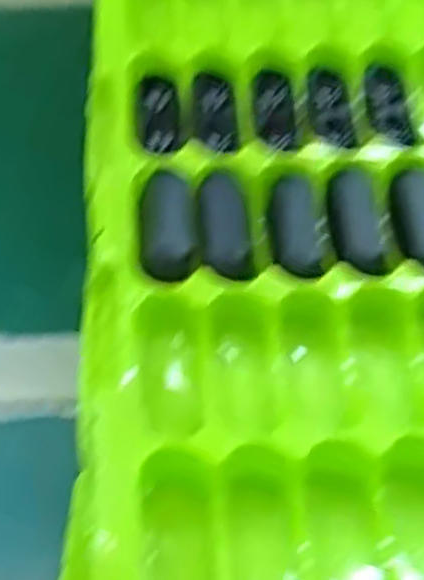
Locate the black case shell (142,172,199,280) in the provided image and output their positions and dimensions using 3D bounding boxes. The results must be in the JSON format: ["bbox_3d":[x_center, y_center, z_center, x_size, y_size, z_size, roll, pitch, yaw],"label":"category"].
[{"bbox_3d":[-0.020,-0.032,0.367,0.024,0.010,0.055,-2,52,-2],"label":"black case shell"}]

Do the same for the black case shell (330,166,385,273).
[{"bbox_3d":[0.069,-0.036,0.376,0.025,0.012,0.056,3,52,2],"label":"black case shell"}]

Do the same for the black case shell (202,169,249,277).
[{"bbox_3d":[0.006,-0.033,0.372,0.020,0.008,0.057,-1,52,-2],"label":"black case shell"}]

